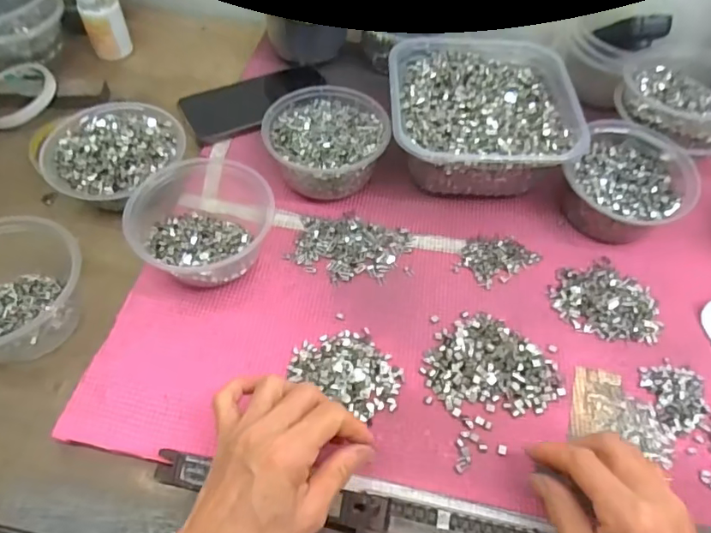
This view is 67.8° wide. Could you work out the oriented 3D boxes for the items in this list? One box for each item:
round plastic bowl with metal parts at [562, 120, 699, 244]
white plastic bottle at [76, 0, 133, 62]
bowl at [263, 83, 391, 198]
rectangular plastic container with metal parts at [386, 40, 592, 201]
[{"bbox_3d":[0.249,-0.073,0.491,0.104,0.062,0.117,31,60,17],"label":"round plastic bowl with metal parts"},{"bbox_3d":[-0.289,-0.284,0.608,0.043,0.080,0.039,-19,59,-15],"label":"white plastic bottle"},{"bbox_3d":[-0.029,-0.117,0.512,0.109,0.057,0.111,1,56,-2],"label":"bowl"},{"bbox_3d":[0.117,-0.147,0.529,0.170,0.073,0.181,0,56,-3],"label":"rectangular plastic container with metal parts"}]

